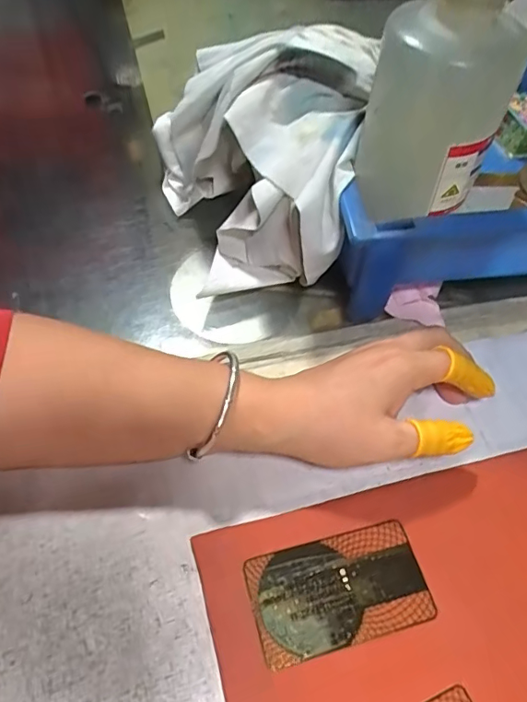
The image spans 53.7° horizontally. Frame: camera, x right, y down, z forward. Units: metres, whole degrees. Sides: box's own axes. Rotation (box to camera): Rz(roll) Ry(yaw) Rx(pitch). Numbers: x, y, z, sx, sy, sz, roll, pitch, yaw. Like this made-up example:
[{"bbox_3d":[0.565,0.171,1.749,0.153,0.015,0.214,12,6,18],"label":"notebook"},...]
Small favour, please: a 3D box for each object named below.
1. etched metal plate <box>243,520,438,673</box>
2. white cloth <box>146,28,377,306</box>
[{"bbox_3d":[0.037,0.116,0.253,0.084,0.004,0.048,-11,58,-13],"label":"etched metal plate"},{"bbox_3d":[0.001,-0.129,0.356,0.144,0.121,0.171,-4,55,-7],"label":"white cloth"}]

